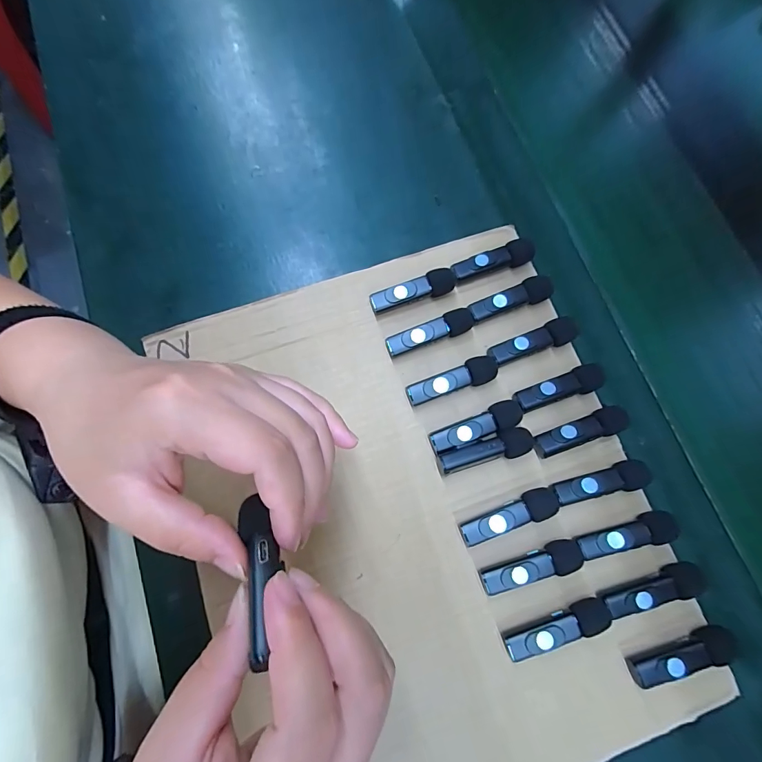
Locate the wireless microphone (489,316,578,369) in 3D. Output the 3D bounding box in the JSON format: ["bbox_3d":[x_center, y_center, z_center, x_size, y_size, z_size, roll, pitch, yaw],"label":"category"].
[{"bbox_3d":[0.110,-0.028,0.294,0.067,0.017,0.018,-19,77,-6],"label":"wireless microphone"}]

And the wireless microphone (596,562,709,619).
[{"bbox_3d":[0.168,0.131,0.253,0.064,0.019,0.018,-15,77,-5],"label":"wireless microphone"}]

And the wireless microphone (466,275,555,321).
[{"bbox_3d":[0.096,-0.060,0.300,0.064,0.017,0.017,-18,77,-6],"label":"wireless microphone"}]

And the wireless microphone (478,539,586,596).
[{"bbox_3d":[0.096,0.118,0.256,0.065,0.017,0.019,-14,77,-5],"label":"wireless microphone"}]

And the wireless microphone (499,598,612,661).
[{"bbox_3d":[0.107,0.151,0.247,0.065,0.017,0.018,-17,77,-5],"label":"wireless microphone"}]

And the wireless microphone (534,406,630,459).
[{"bbox_3d":[0.136,0.035,0.277,0.065,0.018,0.018,-17,77,-5],"label":"wireless microphone"}]

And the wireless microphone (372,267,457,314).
[{"bbox_3d":[0.024,-0.066,0.301,0.065,0.017,0.016,-21,77,-6],"label":"wireless microphone"}]

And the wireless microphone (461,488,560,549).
[{"bbox_3d":[0.084,0.089,0.264,0.066,0.016,0.018,-19,77,-6],"label":"wireless microphone"}]

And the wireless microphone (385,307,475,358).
[{"bbox_3d":[0.036,-0.035,0.293,0.065,0.018,0.016,-19,77,-6],"label":"wireless microphone"}]

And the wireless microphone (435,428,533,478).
[{"bbox_3d":[0.070,0.048,0.274,0.067,0.018,0.018,-14,76,-5],"label":"wireless microphone"}]

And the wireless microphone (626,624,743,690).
[{"bbox_3d":[0.184,0.167,0.245,0.067,0.015,0.017,-16,77,-5],"label":"wireless microphone"}]

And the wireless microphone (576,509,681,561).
[{"bbox_3d":[0.158,0.100,0.262,0.063,0.018,0.018,-12,76,-4],"label":"wireless microphone"}]

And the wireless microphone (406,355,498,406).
[{"bbox_3d":[0.050,0.001,0.286,0.066,0.018,0.018,-19,77,-6],"label":"wireless microphone"}]

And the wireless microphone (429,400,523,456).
[{"bbox_3d":[0.065,0.032,0.279,0.065,0.019,0.018,-19,77,-6],"label":"wireless microphone"}]

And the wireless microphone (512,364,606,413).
[{"bbox_3d":[0.125,0.006,0.284,0.063,0.019,0.018,-19,77,-6],"label":"wireless microphone"}]

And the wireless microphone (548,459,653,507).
[{"bbox_3d":[0.147,0.069,0.270,0.064,0.016,0.019,-16,77,-5],"label":"wireless microphone"}]

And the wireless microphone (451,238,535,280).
[{"bbox_3d":[0.085,-0.091,0.307,0.064,0.018,0.016,-16,77,-5],"label":"wireless microphone"}]

